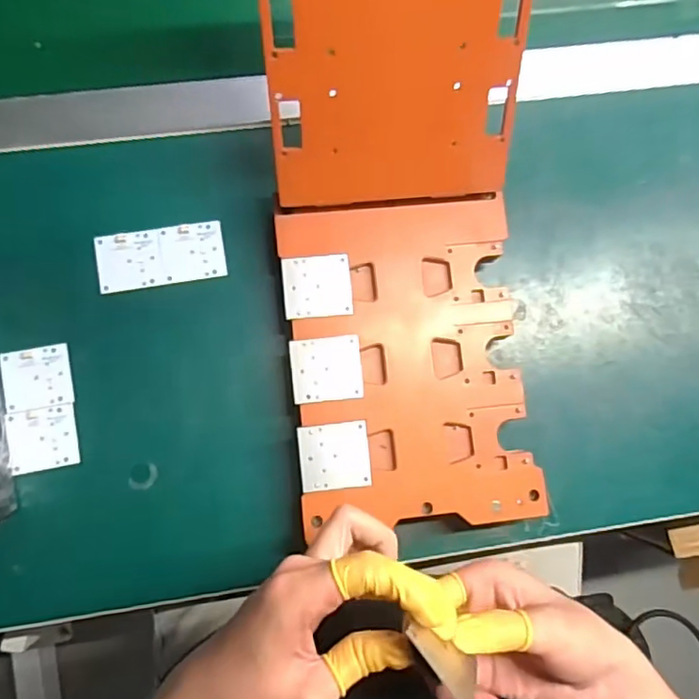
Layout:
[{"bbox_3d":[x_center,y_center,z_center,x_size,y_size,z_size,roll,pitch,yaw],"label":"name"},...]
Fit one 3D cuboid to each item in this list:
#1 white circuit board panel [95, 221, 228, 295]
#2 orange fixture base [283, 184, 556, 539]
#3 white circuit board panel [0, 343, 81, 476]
[{"bbox_3d":[-0.144,-0.071,0.448,0.094,0.004,0.044,-9,85,-5],"label":"white circuit board panel"},{"bbox_3d":[0.042,0.009,0.434,0.164,0.037,0.229,-6,84,-5],"label":"orange fixture base"},{"bbox_3d":[-0.226,0.043,0.427,0.048,0.005,0.089,-10,85,-5],"label":"white circuit board panel"}]

